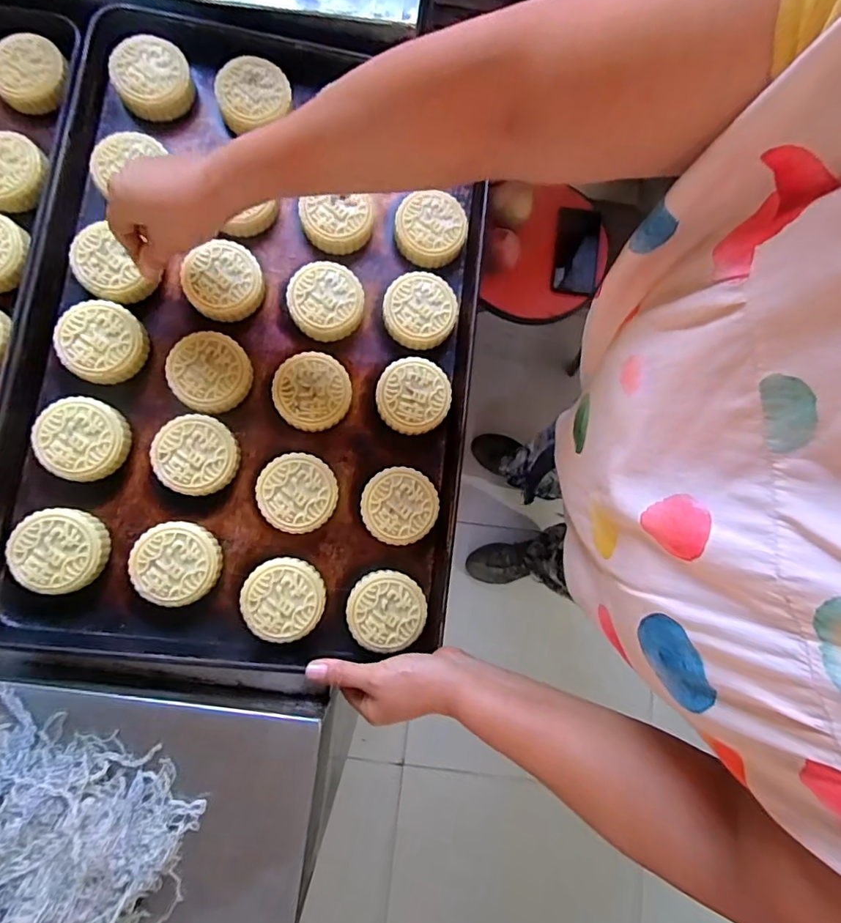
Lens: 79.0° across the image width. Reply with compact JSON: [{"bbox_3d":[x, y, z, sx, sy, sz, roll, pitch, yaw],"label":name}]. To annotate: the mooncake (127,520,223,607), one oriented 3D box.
[{"bbox_3d":[-0.213,0.088,0.445,0.072,0.018,0.069,12,73,1],"label":"mooncake"}]

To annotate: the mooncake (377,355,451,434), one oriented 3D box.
[{"bbox_3d":[-0.006,-0.064,0.490,0.068,0.023,0.067,1,73,-2],"label":"mooncake"}]

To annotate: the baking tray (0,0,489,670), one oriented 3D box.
[{"bbox_3d":[-0.151,-0.122,0.485,0.399,0.035,0.590,7,84,-7],"label":"baking tray"}]

